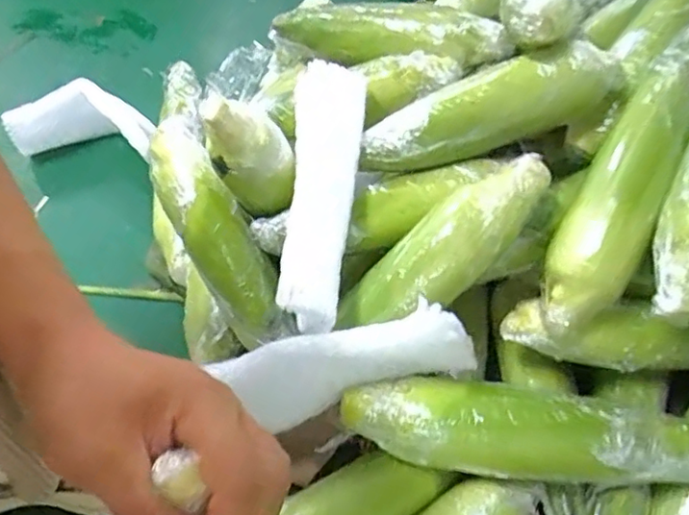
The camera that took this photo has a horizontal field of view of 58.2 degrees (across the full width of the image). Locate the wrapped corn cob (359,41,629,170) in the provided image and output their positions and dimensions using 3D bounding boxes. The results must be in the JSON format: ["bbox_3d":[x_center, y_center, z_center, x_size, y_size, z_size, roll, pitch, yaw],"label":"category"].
[{"bbox_3d":[0.104,-0.107,0.460,0.188,0.047,0.043,-17,55,6],"label":"wrapped corn cob"}]

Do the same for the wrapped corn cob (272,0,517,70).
[{"bbox_3d":[0.037,-0.198,0.549,0.231,0.043,0.056,15,55,26],"label":"wrapped corn cob"}]

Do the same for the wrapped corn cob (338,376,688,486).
[{"bbox_3d":[0.118,0.120,0.413,0.234,0.067,0.051,8,55,5],"label":"wrapped corn cob"}]

